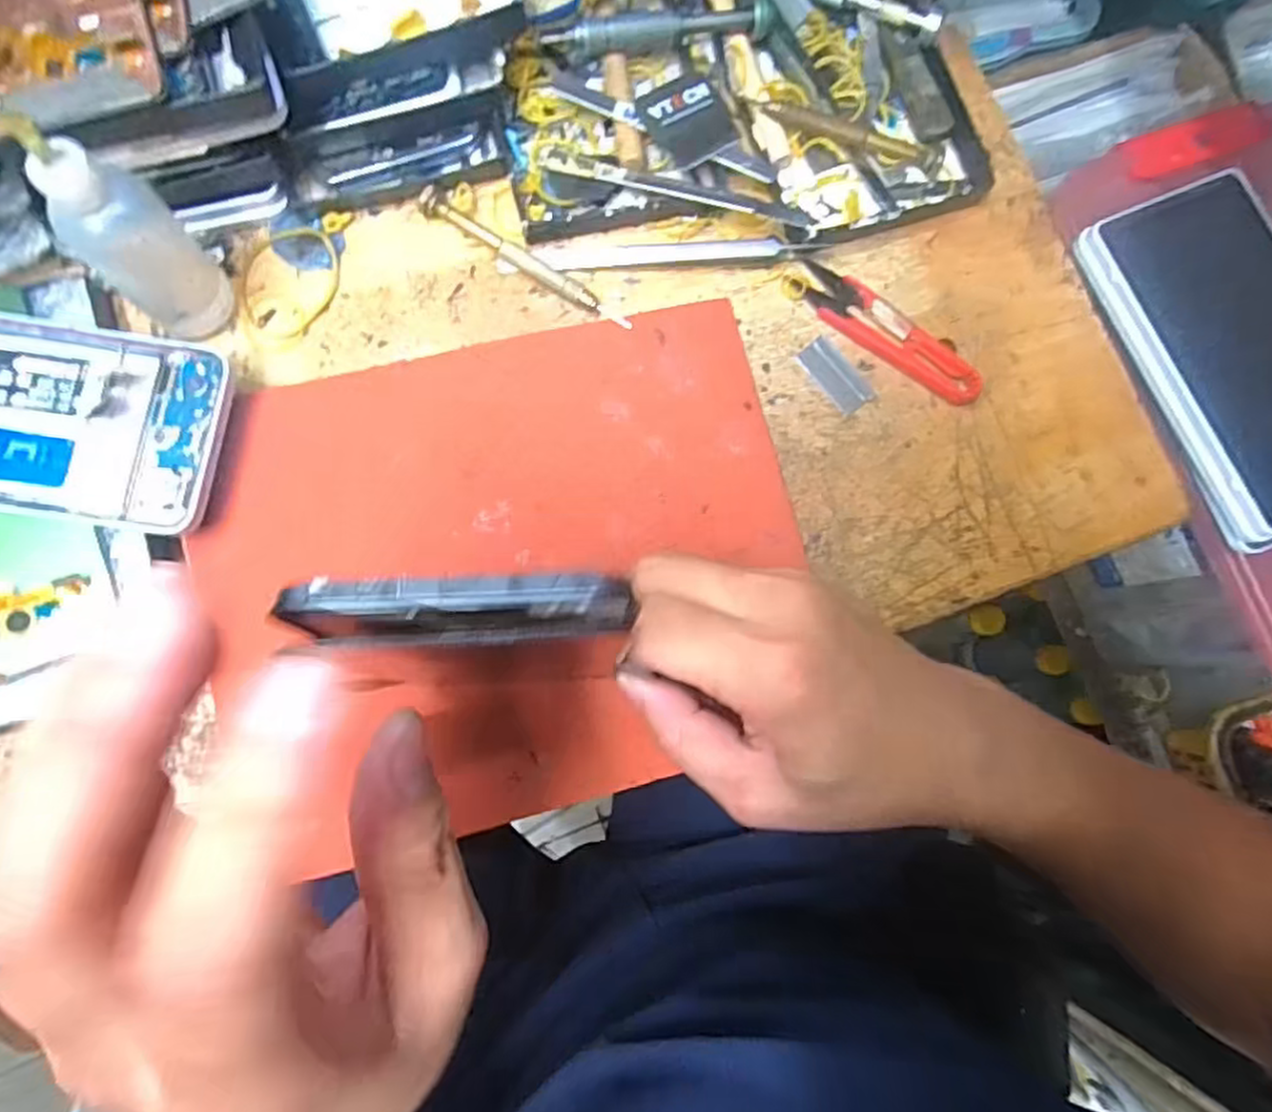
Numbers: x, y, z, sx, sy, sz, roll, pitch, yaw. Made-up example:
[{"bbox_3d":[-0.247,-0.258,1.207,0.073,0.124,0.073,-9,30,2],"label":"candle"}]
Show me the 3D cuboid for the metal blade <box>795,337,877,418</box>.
[{"bbox_3d":[0.094,-0.085,0.333,0.018,0.004,0.039,-40,85,-5],"label":"metal blade"}]

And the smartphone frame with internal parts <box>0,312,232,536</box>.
[{"bbox_3d":[-0.246,-0.057,0.279,0.154,0.014,0.078,8,81,-4],"label":"smartphone frame with internal parts"}]

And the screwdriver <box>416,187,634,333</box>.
[{"bbox_3d":[-0.050,-0.135,0.322,0.110,0.009,0.011,32,80,0],"label":"screwdriver"}]

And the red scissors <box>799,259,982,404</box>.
[{"bbox_3d":[0.120,-0.107,0.331,0.098,0.012,0.023,36,80,0],"label":"red scissors"}]

